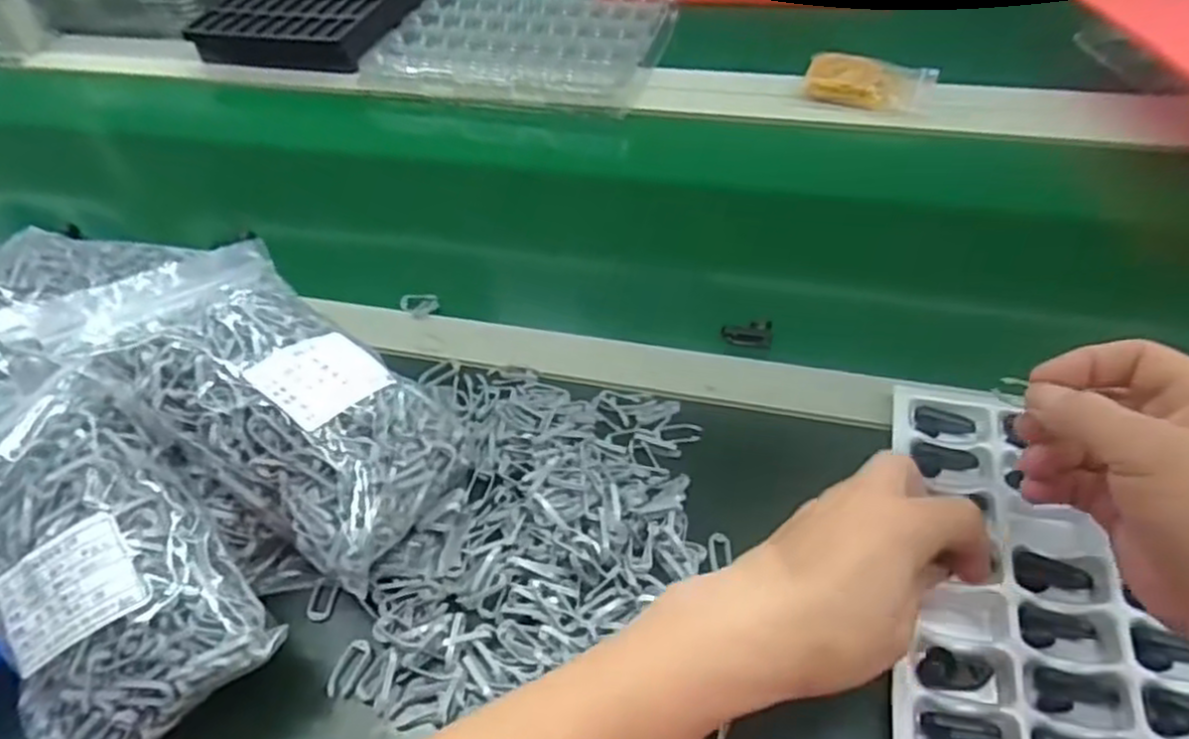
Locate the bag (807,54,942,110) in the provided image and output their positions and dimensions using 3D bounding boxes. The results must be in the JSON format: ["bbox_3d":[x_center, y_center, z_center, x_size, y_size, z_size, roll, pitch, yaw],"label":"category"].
[{"bbox_3d":[0.262,-0.270,0.720,0.114,0.027,0.063,12,53,15],"label":"bag"}]

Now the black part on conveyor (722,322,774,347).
[{"bbox_3d":[0.110,-0.025,0.546,0.036,0.011,0.018,-1,50,4],"label":"black part on conveyor"}]

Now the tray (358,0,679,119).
[{"bbox_3d":[-0.067,-0.367,0.819,0.287,0.016,0.252,12,53,15],"label":"tray"}]

